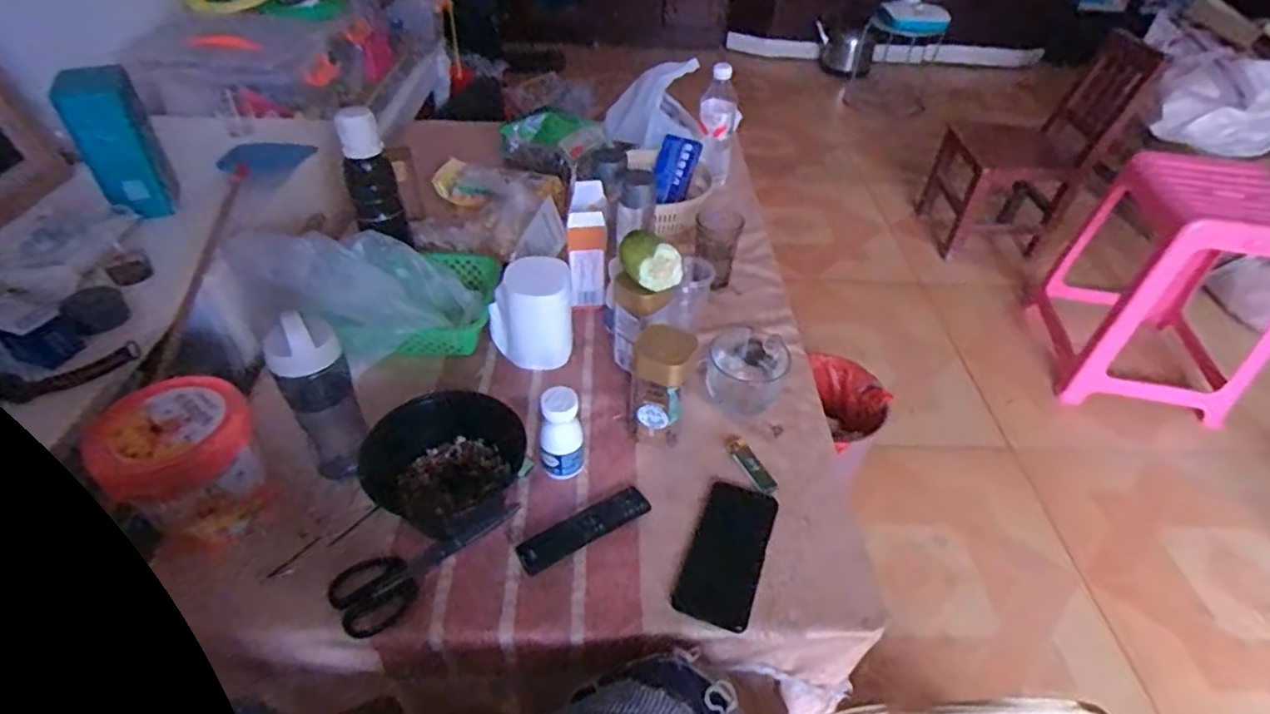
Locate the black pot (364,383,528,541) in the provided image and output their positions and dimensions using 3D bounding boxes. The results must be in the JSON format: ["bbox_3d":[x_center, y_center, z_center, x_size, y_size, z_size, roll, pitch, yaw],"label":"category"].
[{"bbox_3d":[-0.215,0.108,0.737,0.144,0.073,0.158,1,43,-1],"label":"black pot"}]

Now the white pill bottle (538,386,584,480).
[{"bbox_3d":[-0.082,0.089,0.732,0.048,0.111,0.041,-3,43,-6],"label":"white pill bottle"}]

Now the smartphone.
[{"bbox_3d":[0.099,0.207,0.697,0.077,0.011,0.167,16,45,15],"label":"smartphone"}]

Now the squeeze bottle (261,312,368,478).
[{"bbox_3d":[-0.331,0.041,0.686,0.068,0.185,0.065,-29,51,-29],"label":"squeeze bottle"}]

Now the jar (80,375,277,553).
[{"bbox_3d":[-0.451,0.108,0.668,0.135,0.120,0.129,1,43,-1],"label":"jar"}]

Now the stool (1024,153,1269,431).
[{"bbox_3d":[1.215,-0.159,1.469,0.367,0.441,0.411,10,43,8],"label":"stool"}]

